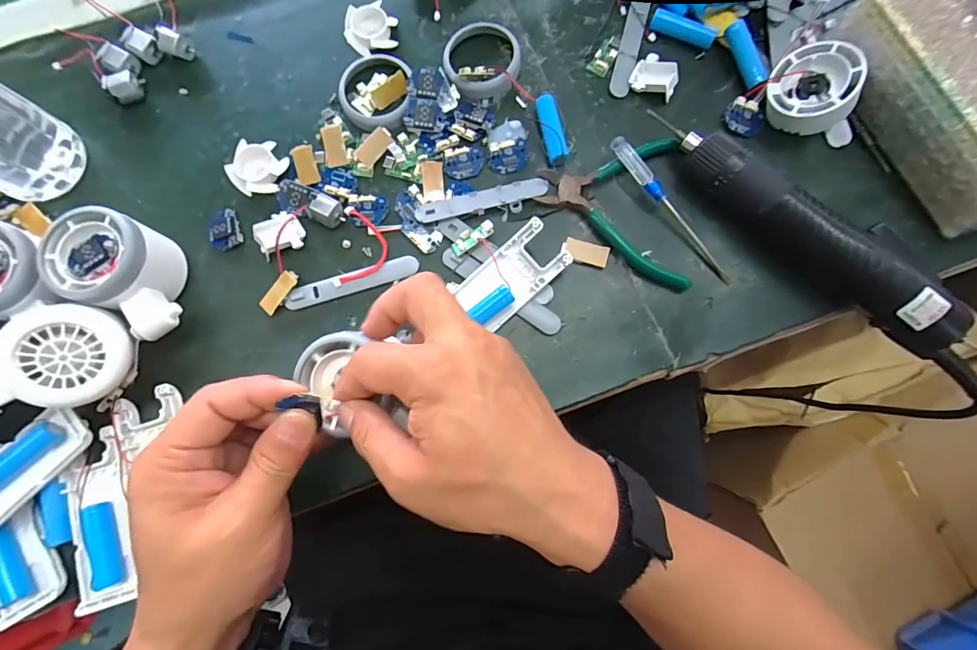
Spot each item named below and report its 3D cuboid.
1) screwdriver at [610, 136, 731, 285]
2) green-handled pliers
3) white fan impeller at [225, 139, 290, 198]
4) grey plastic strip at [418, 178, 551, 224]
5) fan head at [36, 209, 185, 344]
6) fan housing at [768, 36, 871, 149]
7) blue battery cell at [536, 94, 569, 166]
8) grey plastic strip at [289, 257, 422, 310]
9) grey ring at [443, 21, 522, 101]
[{"bbox_3d":[0.127,-0.080,0.307,0.009,0.015,0.124,-38,82,-5],"label":"screwdriver"},{"bbox_3d":[0.098,-0.072,0.307,0.095,0.012,0.109,-15,81,-1],"label":"green-handled pliers"},{"bbox_3d":[-0.168,-0.114,0.321,0.037,0.013,0.037,-2,81,1],"label":"white fan impeller"},{"bbox_3d":[-0.005,-0.089,0.315,0.094,0.006,0.016,-14,73,-3],"label":"grey plastic strip"},{"bbox_3d":[-0.229,-0.033,0.287,0.077,0.053,0.058,30,83,5],"label":"fan head"},{"bbox_3d":[0.232,-0.163,0.314,0.055,0.047,0.058,18,96,34],"label":"fan housing"},{"bbox_3d":[0.046,-0.141,0.319,0.013,0.015,0.051,-11,81,-1],"label":"blue battery cell"},{"bbox_3d":[-0.096,-0.030,0.308,0.092,0.005,0.015,-18,81,-2],"label":"grey plastic strip"},{"bbox_3d":[-0.005,-0.200,0.329,0.056,0.015,0.058,0,81,1],"label":"grey ring"}]

